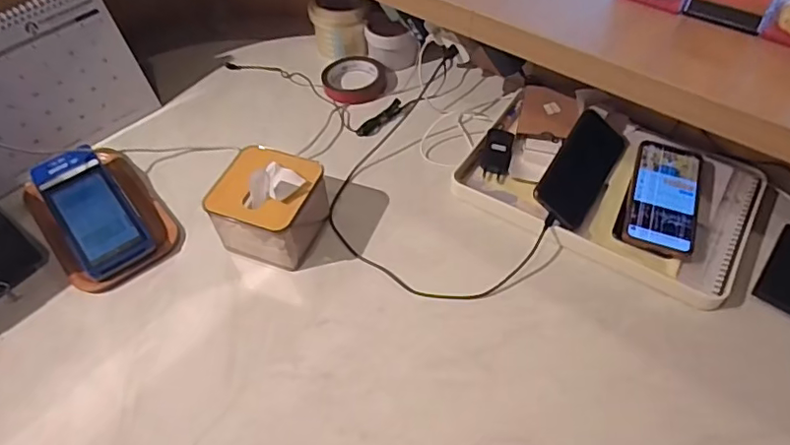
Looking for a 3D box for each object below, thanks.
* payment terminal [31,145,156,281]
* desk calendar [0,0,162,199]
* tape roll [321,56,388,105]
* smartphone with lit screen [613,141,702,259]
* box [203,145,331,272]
[{"bbox_3d":[-0.385,-0.015,0.709,0.080,0.064,0.201,-33,58,-22],"label":"payment terminal"},{"bbox_3d":[-0.480,-0.180,0.762,0.099,0.194,0.254,29,58,22],"label":"desk calendar"},{"bbox_3d":[-0.064,-0.231,0.898,0.100,0.022,0.101,-1,50,1],"label":"tape roll"},{"bbox_3d":[0.327,-0.033,0.682,0.083,0.017,0.157,18,60,14],"label":"smartphone with lit screen"},{"bbox_3d":[-0.147,-0.020,0.678,0.115,0.107,0.101,17,54,15],"label":"box"}]

